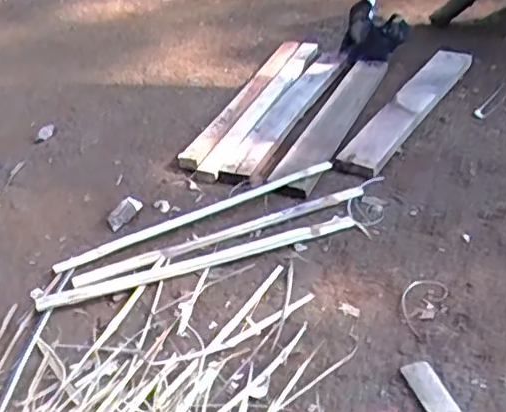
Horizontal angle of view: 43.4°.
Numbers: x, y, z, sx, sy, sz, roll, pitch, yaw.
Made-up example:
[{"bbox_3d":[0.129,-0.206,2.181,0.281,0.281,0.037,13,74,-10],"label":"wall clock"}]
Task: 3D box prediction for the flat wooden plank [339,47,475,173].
[{"bbox_3d":[0.403,-0.256,1.697,0.122,0.047,0.614,11,42,36],"label":"flat wooden plank"}]

